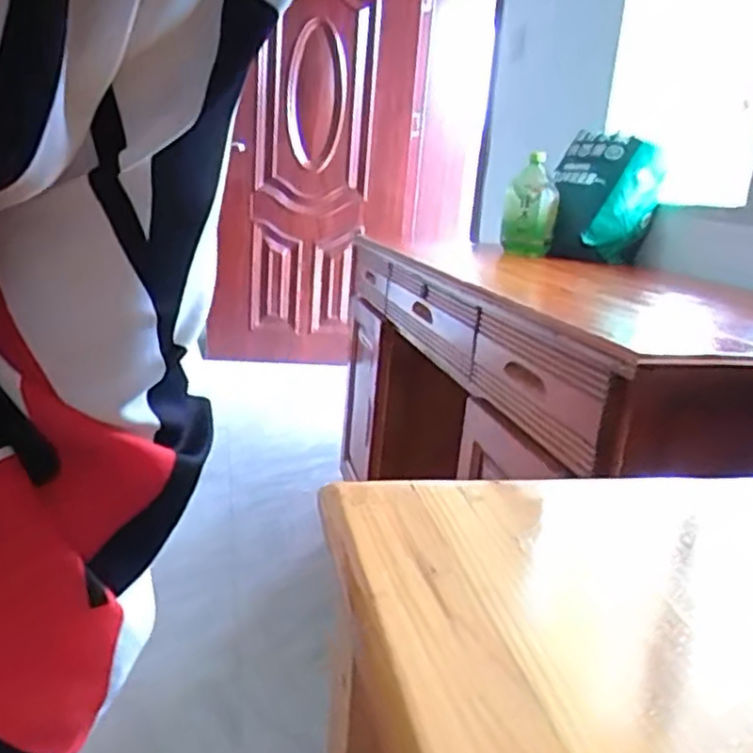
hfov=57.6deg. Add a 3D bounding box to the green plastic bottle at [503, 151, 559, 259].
[{"bbox_3d":[0.333,-0.366,1.486,0.114,0.199,0.089,11,15,19],"label":"green plastic bottle"}]

